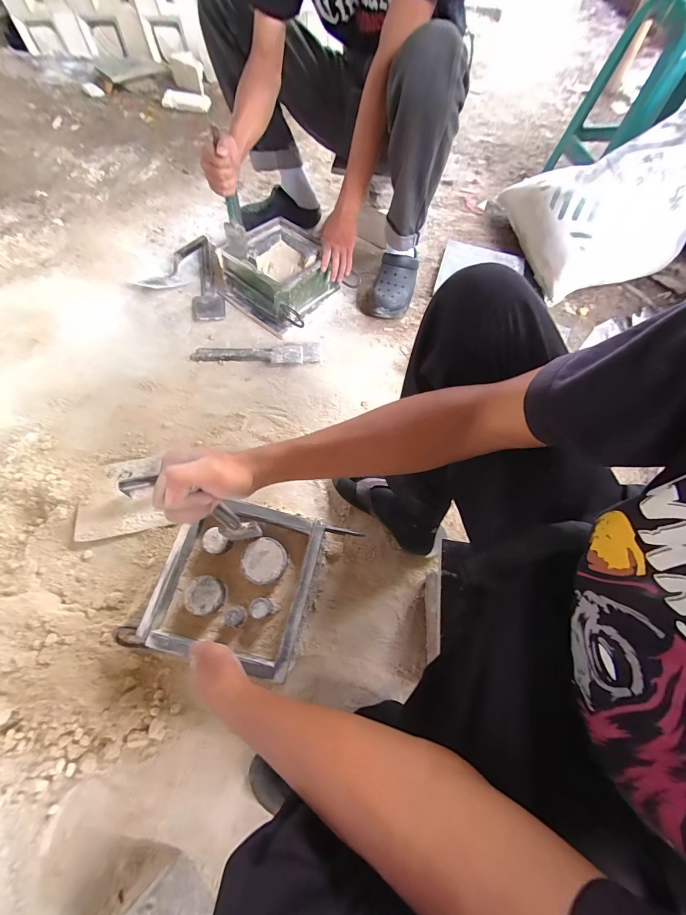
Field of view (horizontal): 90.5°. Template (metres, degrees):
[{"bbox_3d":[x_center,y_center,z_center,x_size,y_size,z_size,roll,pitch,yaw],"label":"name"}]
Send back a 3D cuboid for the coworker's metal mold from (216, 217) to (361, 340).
[{"bbox_3d":[-0.155,-0.487,0.914,0.287,0.130,0.257,35,69,12],"label":"coworker's metal mold"}]

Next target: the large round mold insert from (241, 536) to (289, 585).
[{"bbox_3d":[-0.132,0.178,0.585,0.070,0.036,0.072,0,63,1],"label":"large round mold insert"}]

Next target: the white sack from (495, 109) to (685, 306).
[{"bbox_3d":[0.936,-0.886,1.026,0.830,0.364,0.478,-27,68,17],"label":"white sack"}]

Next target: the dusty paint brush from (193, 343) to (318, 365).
[{"bbox_3d":[-0.224,-0.267,0.879,0.322,0.016,0.062,-2,67,-4],"label":"dusty paint brush"}]

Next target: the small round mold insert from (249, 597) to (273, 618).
[{"bbox_3d":[-0.132,0.244,0.553,0.032,0.031,0.029,8,64,5],"label":"small round mold insert"}]

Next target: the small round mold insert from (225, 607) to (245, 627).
[{"bbox_3d":[-0.172,0.256,0.547,0.025,0.040,0.029,-8,63,-3],"label":"small round mold insert"}]

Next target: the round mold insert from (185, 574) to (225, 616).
[{"bbox_3d":[-0.223,0.226,0.559,0.058,0.039,0.055,0,63,1],"label":"round mold insert"}]

